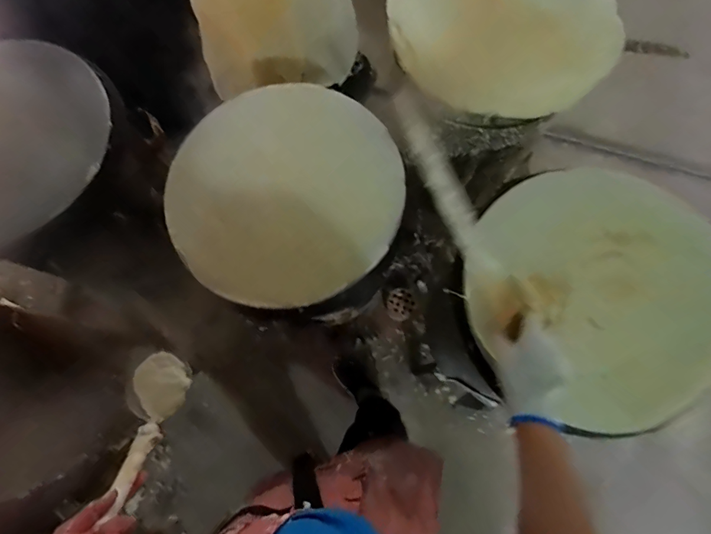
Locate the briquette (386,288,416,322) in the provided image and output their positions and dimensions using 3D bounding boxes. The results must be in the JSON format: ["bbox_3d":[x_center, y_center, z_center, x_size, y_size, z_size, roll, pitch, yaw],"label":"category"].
[{"bbox_3d":[0.148,0.128,1.337,0.089,0.081,0.095,0,75,-1],"label":"briquette"}]

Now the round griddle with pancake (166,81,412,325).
[{"bbox_3d":[-0.108,-0.118,0.673,0.377,0.070,0.378,1,78,-3],"label":"round griddle with pancake"}]

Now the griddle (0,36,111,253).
[{"bbox_3d":[-0.629,-0.231,0.703,0.371,0.039,0.400,1,78,-3],"label":"griddle"}]

